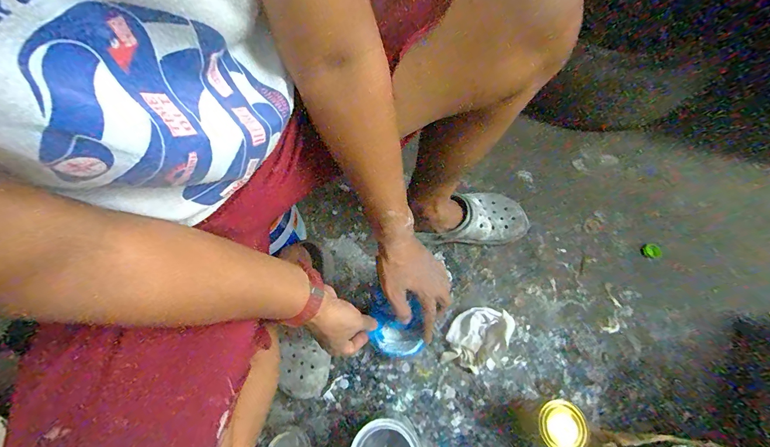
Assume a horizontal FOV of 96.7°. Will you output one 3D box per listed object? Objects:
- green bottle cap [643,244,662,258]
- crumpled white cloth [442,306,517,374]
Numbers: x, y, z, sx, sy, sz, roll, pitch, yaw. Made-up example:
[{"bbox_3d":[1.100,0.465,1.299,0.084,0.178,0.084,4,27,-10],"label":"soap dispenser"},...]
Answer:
[{"bbox_3d":[0.586,0.060,0.752,0.028,0.012,0.031,2,66,0],"label":"green bottle cap"},{"bbox_3d":[0.180,0.220,0.663,0.110,0.049,0.125,21,67,8],"label":"crumpled white cloth"}]

